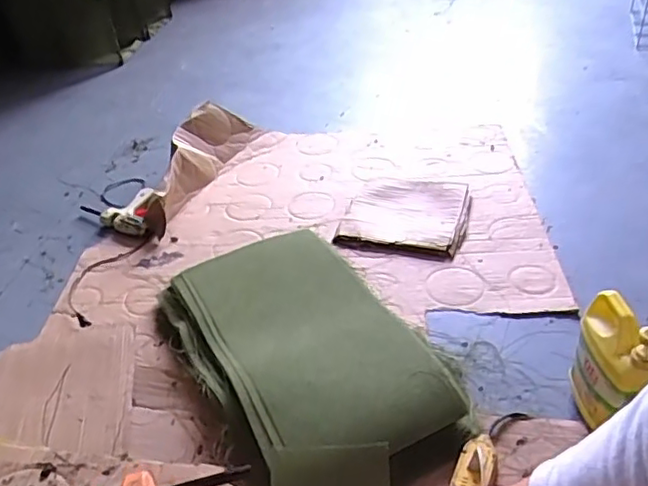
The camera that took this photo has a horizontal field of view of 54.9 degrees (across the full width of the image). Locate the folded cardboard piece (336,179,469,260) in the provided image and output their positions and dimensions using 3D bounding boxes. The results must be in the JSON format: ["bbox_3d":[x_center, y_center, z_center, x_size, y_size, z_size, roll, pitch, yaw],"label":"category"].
[{"bbox_3d":[0.203,-0.077,1.523,0.285,0.017,0.291,8,40,16],"label":"folded cardboard piece"}]

